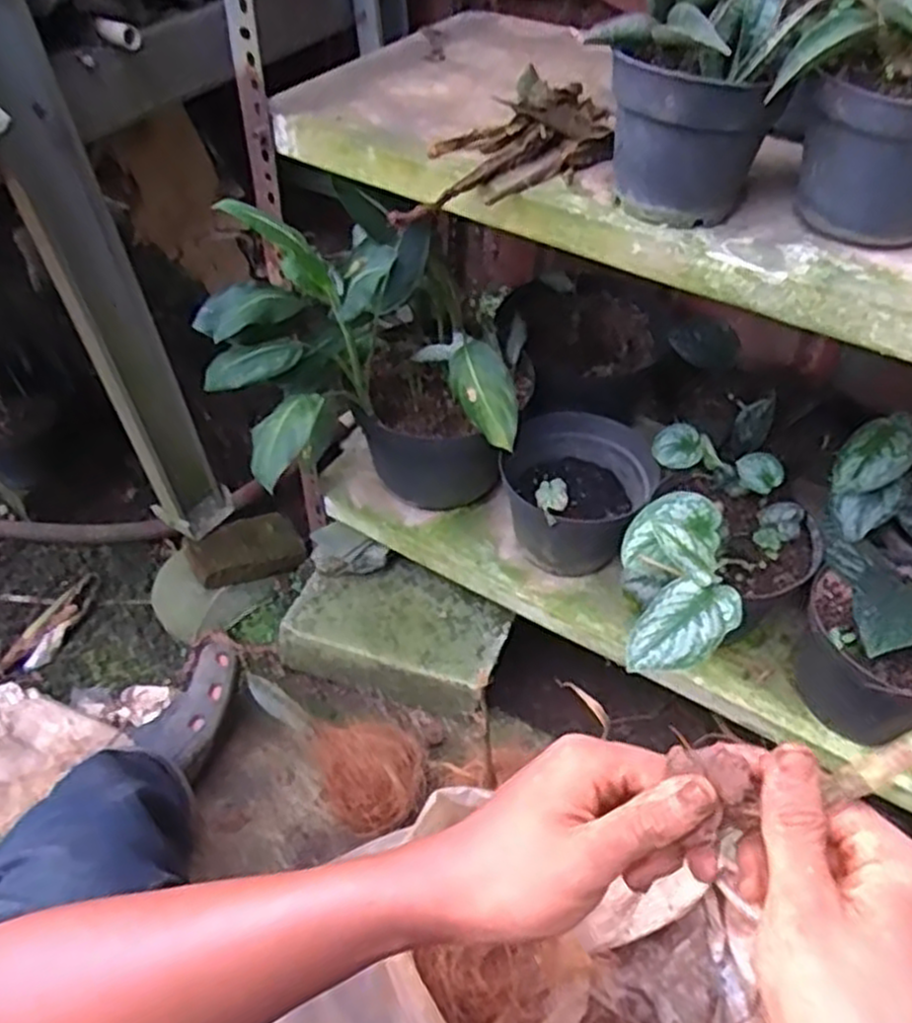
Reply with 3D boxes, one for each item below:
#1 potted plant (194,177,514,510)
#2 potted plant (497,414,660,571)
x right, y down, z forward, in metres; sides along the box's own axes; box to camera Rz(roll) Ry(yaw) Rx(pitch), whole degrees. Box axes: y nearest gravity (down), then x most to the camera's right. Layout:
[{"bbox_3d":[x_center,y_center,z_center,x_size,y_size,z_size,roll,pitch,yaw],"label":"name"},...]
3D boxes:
[{"bbox_3d":[-0.096,-0.137,0.819,0.292,0.365,0.268,-1,46,1],"label":"potted plant"},{"bbox_3d":[0.135,-0.024,0.889,0.168,0.133,0.183,-1,46,1],"label":"potted plant"}]

